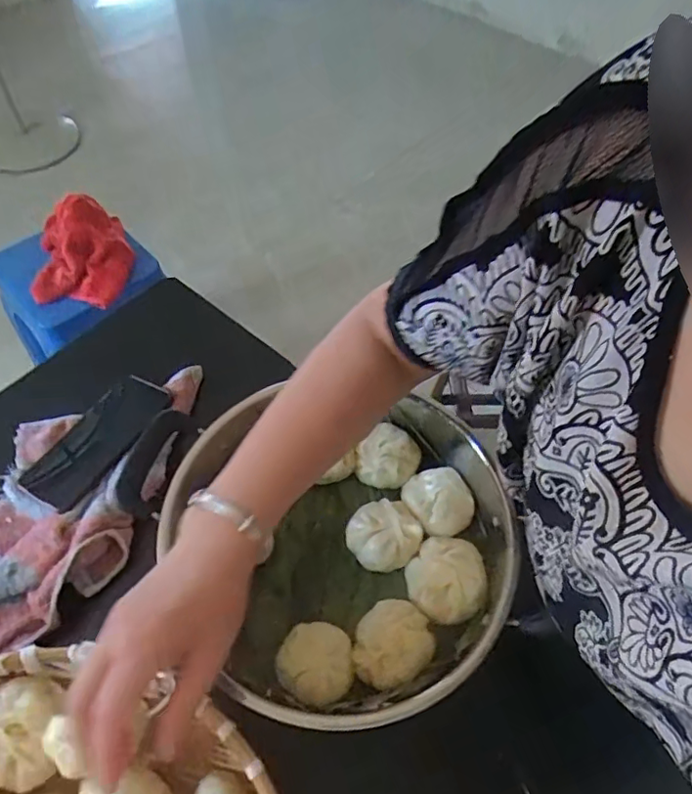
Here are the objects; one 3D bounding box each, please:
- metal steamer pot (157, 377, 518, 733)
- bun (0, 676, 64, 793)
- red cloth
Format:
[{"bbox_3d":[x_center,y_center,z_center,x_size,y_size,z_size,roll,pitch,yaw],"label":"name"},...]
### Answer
[{"bbox_3d":[0.000,0.136,0.493,0.285,0.093,0.268,1,57,-2],"label":"metal steamer pot"},{"bbox_3d":[-0.242,0.247,0.409,0.066,0.038,0.071,6,57,1],"label":"bun"},{"bbox_3d":[-0.593,-0.333,1.234,0.182,0.178,0.232,-5,57,-6],"label":"red cloth"}]

